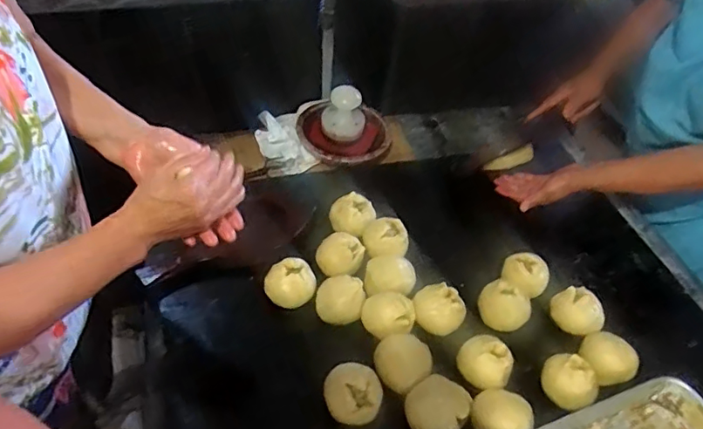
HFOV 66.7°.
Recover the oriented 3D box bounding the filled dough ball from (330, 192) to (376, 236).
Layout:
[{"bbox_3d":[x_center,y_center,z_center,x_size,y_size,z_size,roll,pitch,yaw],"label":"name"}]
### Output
[{"bbox_3d":[0.001,0.004,0.907,0.077,0.047,0.071,7,49,6],"label":"filled dough ball"}]

